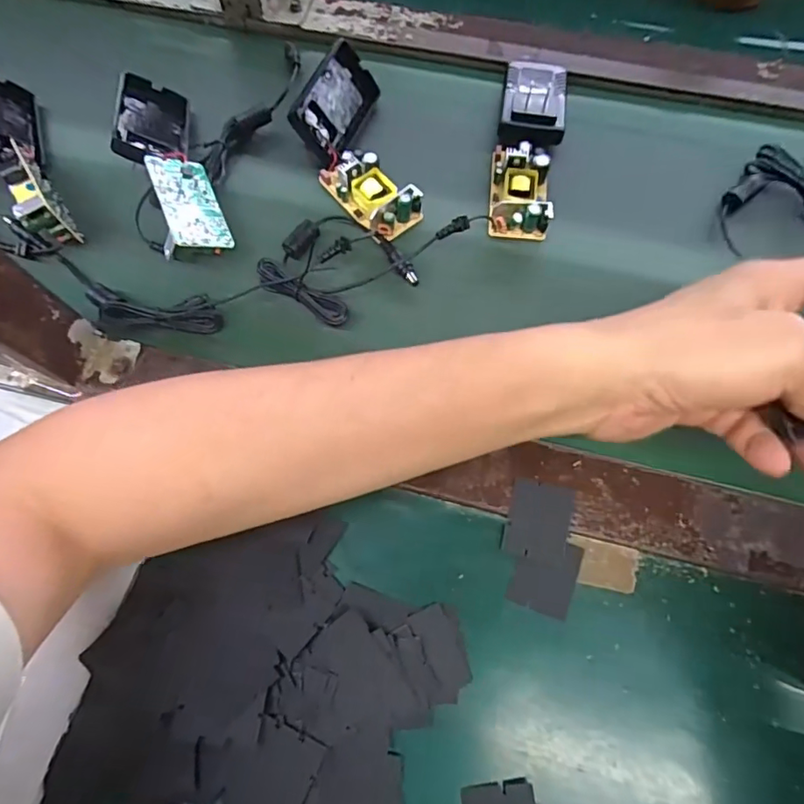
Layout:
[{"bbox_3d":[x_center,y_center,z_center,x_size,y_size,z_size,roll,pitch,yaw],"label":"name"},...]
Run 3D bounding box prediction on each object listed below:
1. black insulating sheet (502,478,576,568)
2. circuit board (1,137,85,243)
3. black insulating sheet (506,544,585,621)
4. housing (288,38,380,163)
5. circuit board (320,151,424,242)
[{"bbox_3d":[0.079,0.068,0.301,0.035,0.004,0.043,12,76,6],"label":"black insulating sheet"},{"bbox_3d":[-0.252,-0.139,0.364,0.023,0.039,0.063,-34,73,-11],"label":"circuit board"},{"bbox_3d":[0.080,0.096,0.292,0.035,0.004,0.039,18,71,8],"label":"black insulating sheet"},{"bbox_3d":[-0.046,-0.219,0.387,0.017,0.048,0.084,10,71,46],"label":"housing"},{"bbox_3d":[-0.022,-0.149,0.370,0.038,0.020,0.071,-42,74,-13],"label":"circuit board"}]

